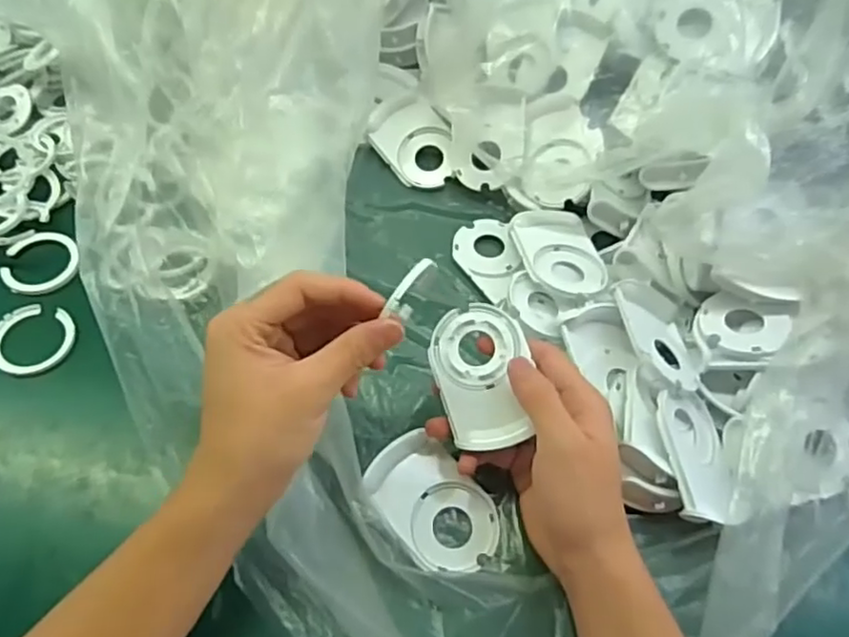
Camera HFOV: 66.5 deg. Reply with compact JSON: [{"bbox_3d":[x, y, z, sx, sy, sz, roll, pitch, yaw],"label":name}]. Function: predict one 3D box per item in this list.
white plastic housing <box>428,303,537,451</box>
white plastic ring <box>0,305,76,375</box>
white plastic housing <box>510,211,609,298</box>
[{"bbox_3d":[0.033,0.034,0.384,0.052,0.017,0.081,-8,75,4],"label":"white plastic housing"},{"bbox_3d":[-0.259,0.013,0.426,0.051,0.004,0.050,2,58,-3],"label":"white plastic ring"},{"bbox_3d":[0.096,-0.044,0.458,0.060,0.016,0.077,-1,59,-5],"label":"white plastic housing"}]

